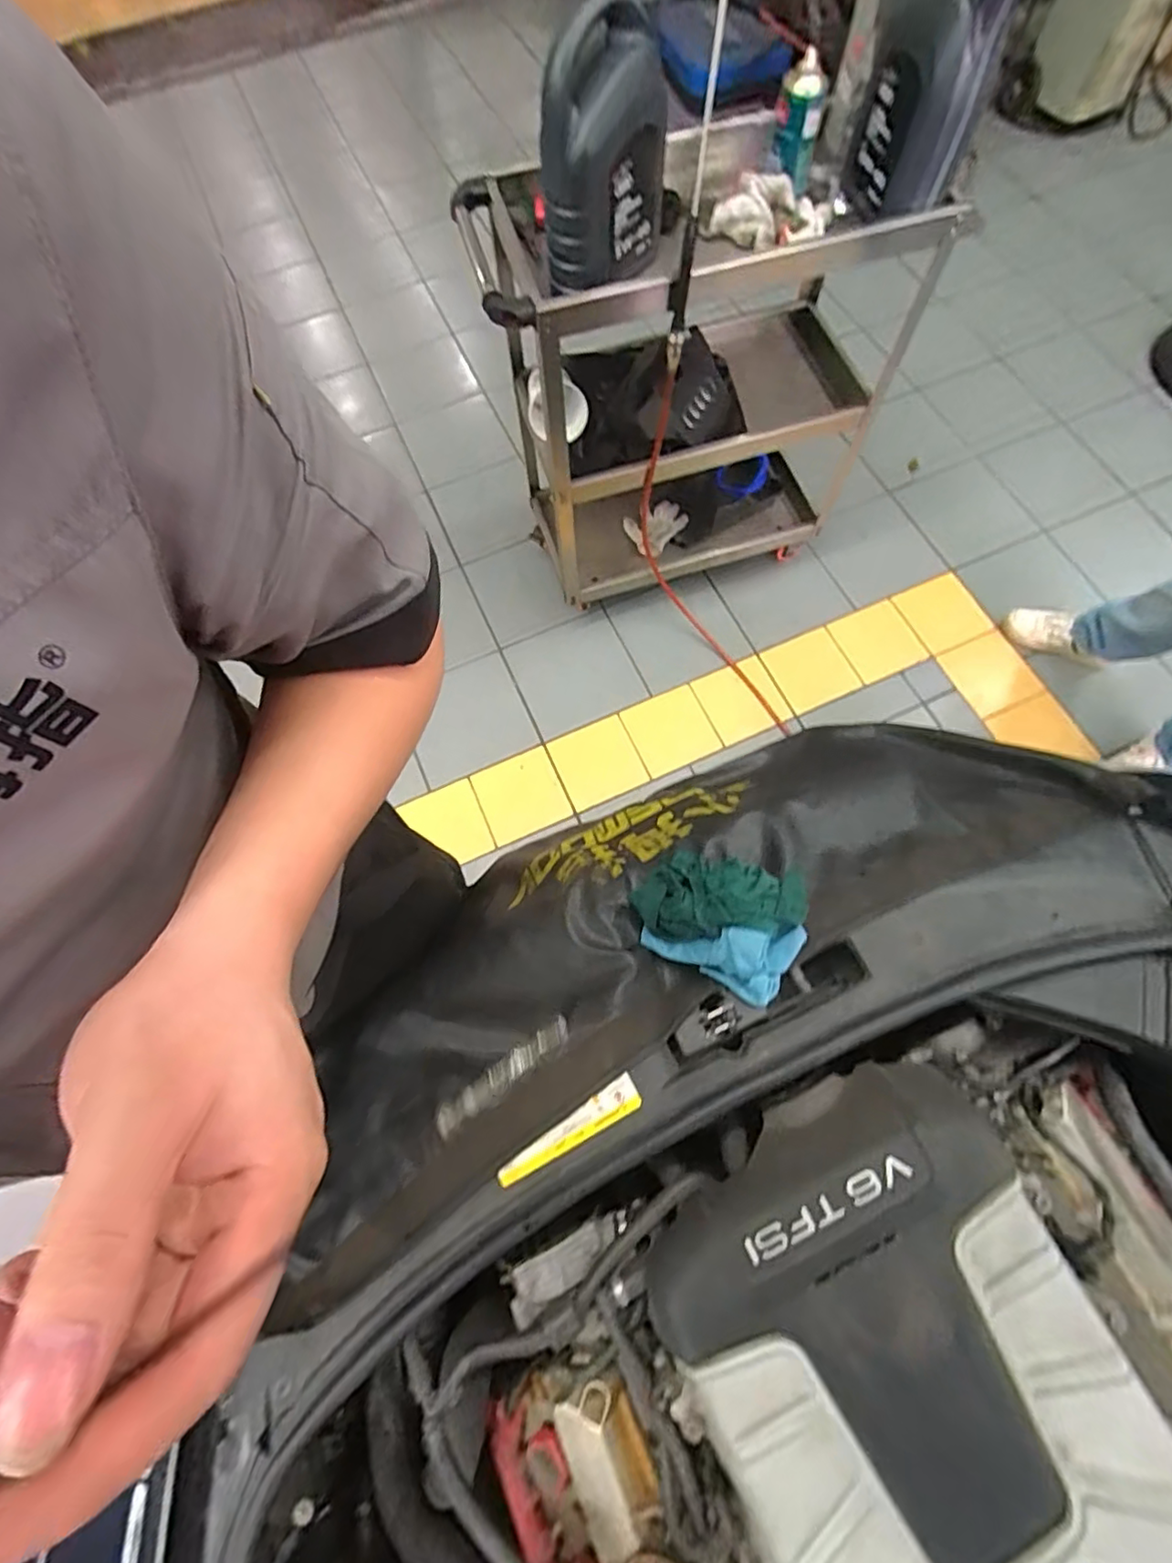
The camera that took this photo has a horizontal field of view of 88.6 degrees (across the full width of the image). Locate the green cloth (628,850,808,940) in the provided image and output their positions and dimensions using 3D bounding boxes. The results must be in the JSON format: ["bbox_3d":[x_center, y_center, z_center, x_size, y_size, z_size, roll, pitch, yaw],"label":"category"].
[{"bbox_3d":[0.134,0.118,0.604,0.168,0.056,0.098,12,71,7],"label":"green cloth"}]

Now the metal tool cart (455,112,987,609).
[{"bbox_3d":[0.218,-0.783,1.273,0.758,0.735,0.396,-15,70,-3],"label":"metal tool cart"}]

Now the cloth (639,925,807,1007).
[{"bbox_3d":[0.128,0.174,0.587,0.162,0.052,0.073,-2,69,22],"label":"cloth"}]

